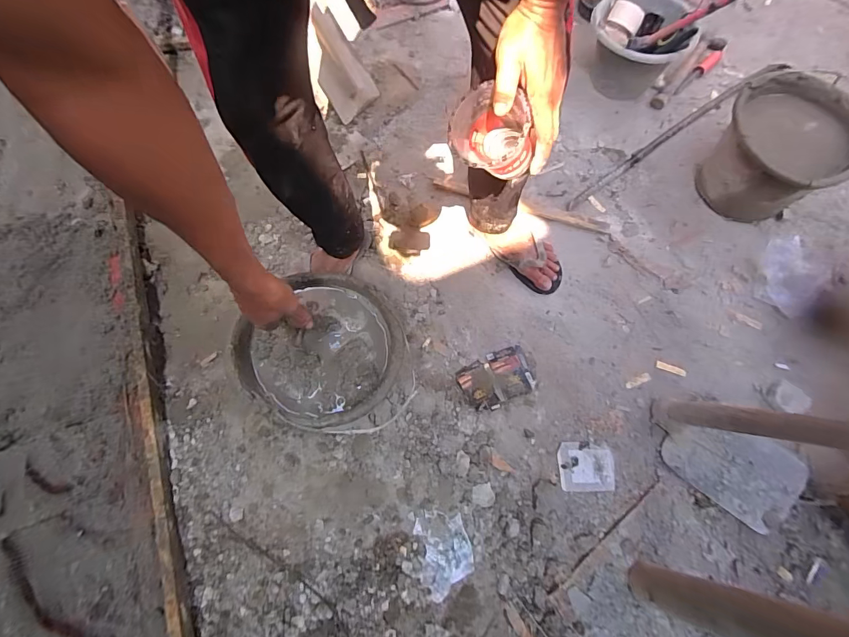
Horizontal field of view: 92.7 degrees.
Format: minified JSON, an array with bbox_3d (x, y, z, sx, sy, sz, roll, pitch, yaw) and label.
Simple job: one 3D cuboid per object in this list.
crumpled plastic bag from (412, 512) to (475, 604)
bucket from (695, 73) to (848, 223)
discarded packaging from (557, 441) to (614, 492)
[{"bbox_3d":[0.031,0.421,0.726,0.110,0.017,0.133,7,55,-12],"label":"crumpled plastic bag"},{"bbox_3d":[0.800,-0.371,0.930,0.280,0.201,0.265,0,69,1],"label":"bucket"},{"bbox_3d":[0.316,0.289,0.794,0.102,0.010,0.089,0,69,1],"label":"discarded packaging"}]

